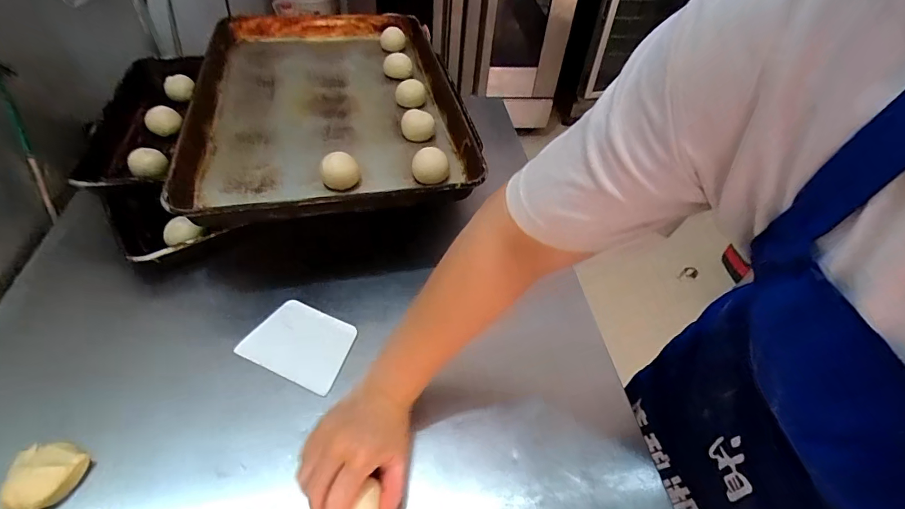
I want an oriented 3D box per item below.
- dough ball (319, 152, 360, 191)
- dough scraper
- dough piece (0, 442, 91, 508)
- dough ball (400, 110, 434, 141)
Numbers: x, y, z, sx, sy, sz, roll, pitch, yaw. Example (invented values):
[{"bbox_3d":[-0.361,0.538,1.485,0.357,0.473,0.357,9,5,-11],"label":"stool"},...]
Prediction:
[{"bbox_3d":[-0.157,-0.119,0.605,0.051,0.036,0.043,-8,48,-12],"label":"dough ball"},{"bbox_3d":[-0.192,0.110,0.550,0.126,0.007,0.092,22,52,10],"label":"dough scraper"},{"bbox_3d":[-0.393,0.217,0.422,0.057,0.034,0.057,2,47,-4],"label":"dough piece"},{"bbox_3d":[-0.057,-0.210,0.701,0.057,0.034,0.043,0,47,-6],"label":"dough ball"}]

